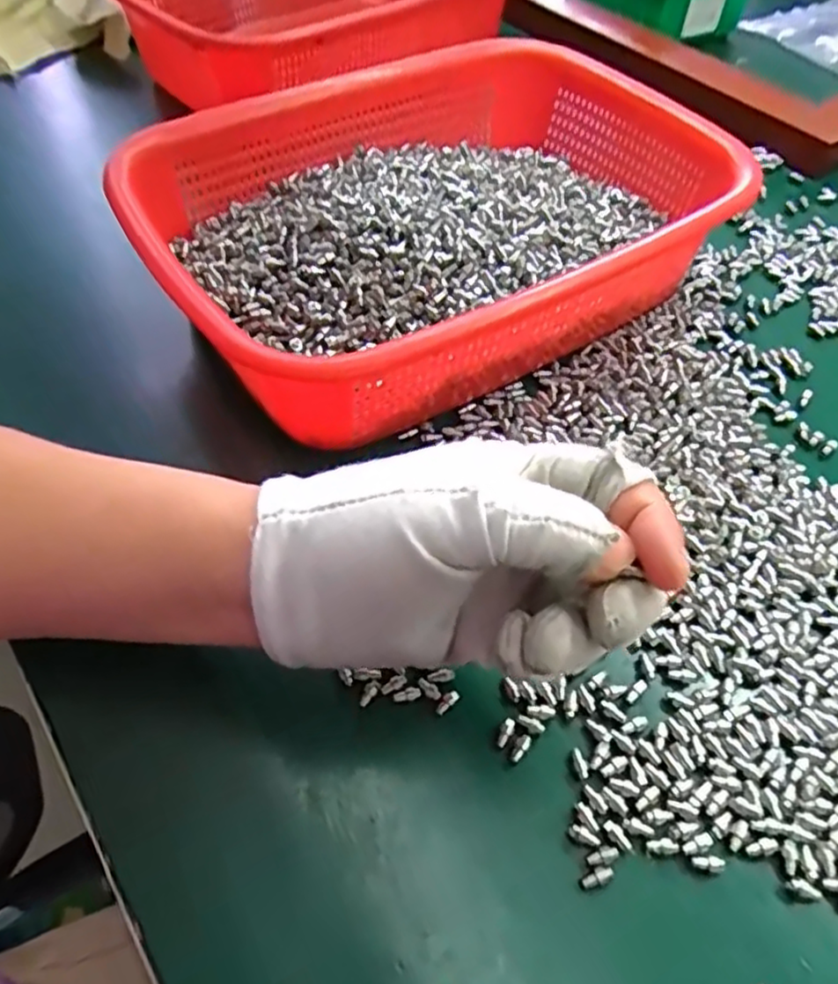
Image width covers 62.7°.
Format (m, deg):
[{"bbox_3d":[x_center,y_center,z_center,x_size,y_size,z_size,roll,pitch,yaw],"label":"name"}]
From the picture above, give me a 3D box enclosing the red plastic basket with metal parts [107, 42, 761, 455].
[{"bbox_3d":[0.012,-0.135,0.356,0.268,0.078,0.204,-27,58,-18],"label":"red plastic basket with metal parts"}]

